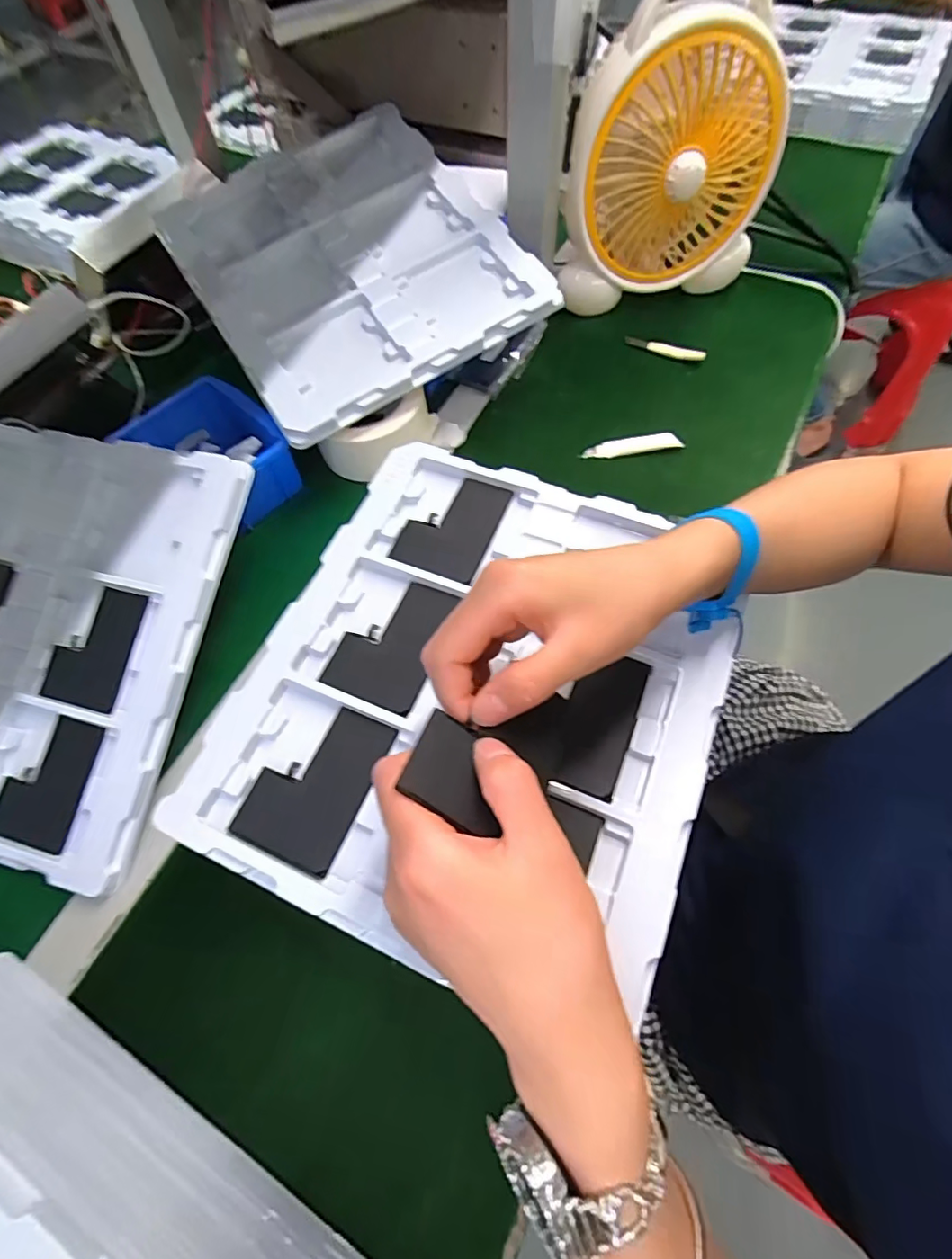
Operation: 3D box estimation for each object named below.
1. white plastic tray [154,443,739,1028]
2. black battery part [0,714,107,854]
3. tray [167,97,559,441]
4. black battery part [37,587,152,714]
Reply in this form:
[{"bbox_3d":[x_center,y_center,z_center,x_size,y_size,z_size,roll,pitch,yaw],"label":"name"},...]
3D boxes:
[{"bbox_3d":[0.005,0.029,0.339,0.277,0.024,0.314,20,63,13],"label":"white plastic tray"},{"bbox_3d":[-0.308,0.108,0.384,0.063,0.004,0.091,14,83,9],"label":"black battery part"},{"bbox_3d":[-0.125,-0.359,0.510,0.277,0.016,0.323,-32,76,-7],"label":"tray"},{"bbox_3d":[-0.287,0.013,0.405,0.063,0.008,0.089,11,79,10],"label":"black battery part"}]

